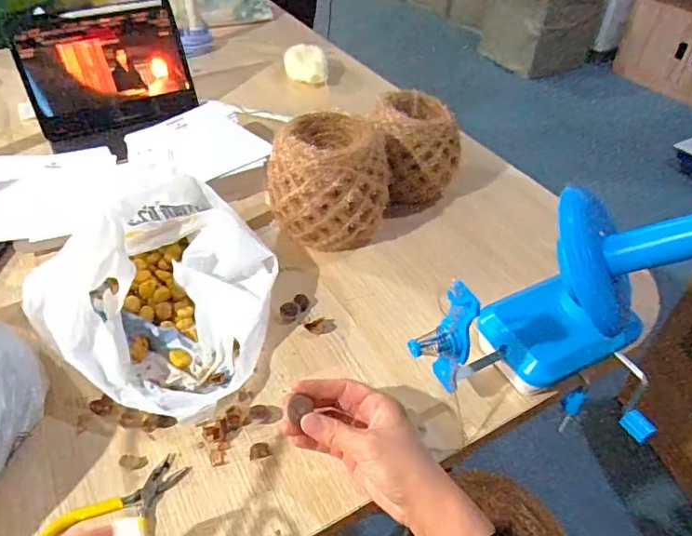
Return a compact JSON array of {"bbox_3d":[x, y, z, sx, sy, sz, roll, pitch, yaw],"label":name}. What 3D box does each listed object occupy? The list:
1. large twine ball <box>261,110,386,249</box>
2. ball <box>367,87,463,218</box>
[{"bbox_3d":[-0.017,-0.112,0.675,0.136,0.138,0.134,1,43,-1],"label":"large twine ball"},{"bbox_3d":[0.095,-0.158,0.736,0.119,0.123,0.139,18,46,17],"label":"ball"}]

